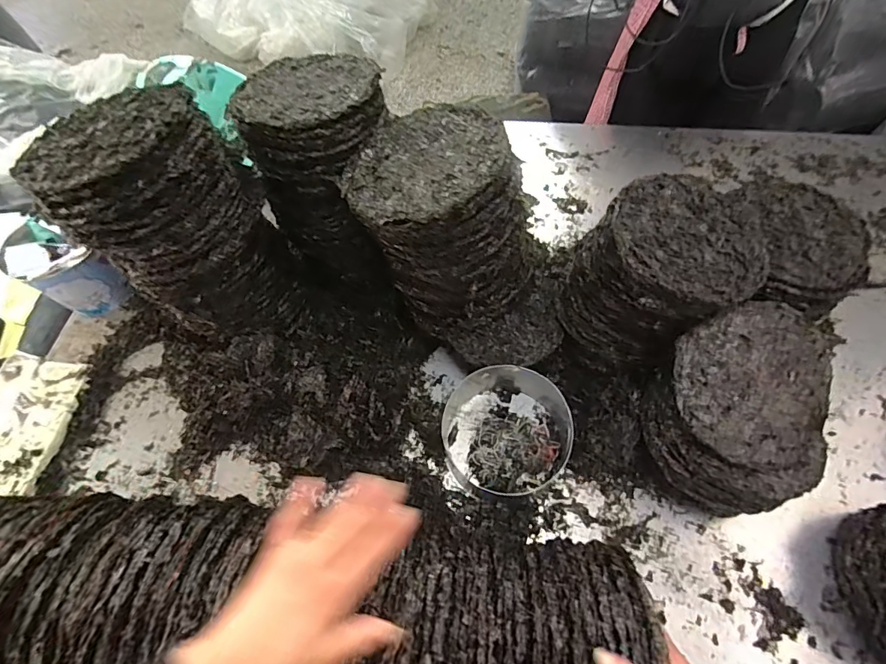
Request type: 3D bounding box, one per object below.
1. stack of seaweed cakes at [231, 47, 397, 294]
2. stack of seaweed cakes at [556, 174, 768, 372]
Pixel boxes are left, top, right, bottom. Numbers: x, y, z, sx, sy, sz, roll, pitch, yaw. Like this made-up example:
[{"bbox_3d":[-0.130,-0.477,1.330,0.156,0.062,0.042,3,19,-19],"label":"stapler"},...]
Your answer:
[{"bbox_3d":[-0.178,-0.238,0.724,0.193,0.310,0.228,6,61,5],"label":"stack of seaweed cakes"},{"bbox_3d":[0.298,-0.076,0.656,0.214,0.209,0.200,37,68,20],"label":"stack of seaweed cakes"}]

